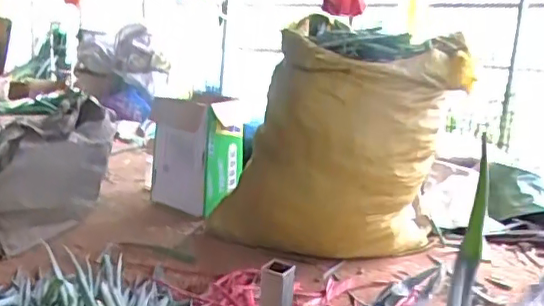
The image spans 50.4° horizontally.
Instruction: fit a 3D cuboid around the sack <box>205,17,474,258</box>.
[{"bbox_3d":[0.185,-0.027,1.794,0.656,0.665,0.465,3,13,0],"label":"sack"}]

